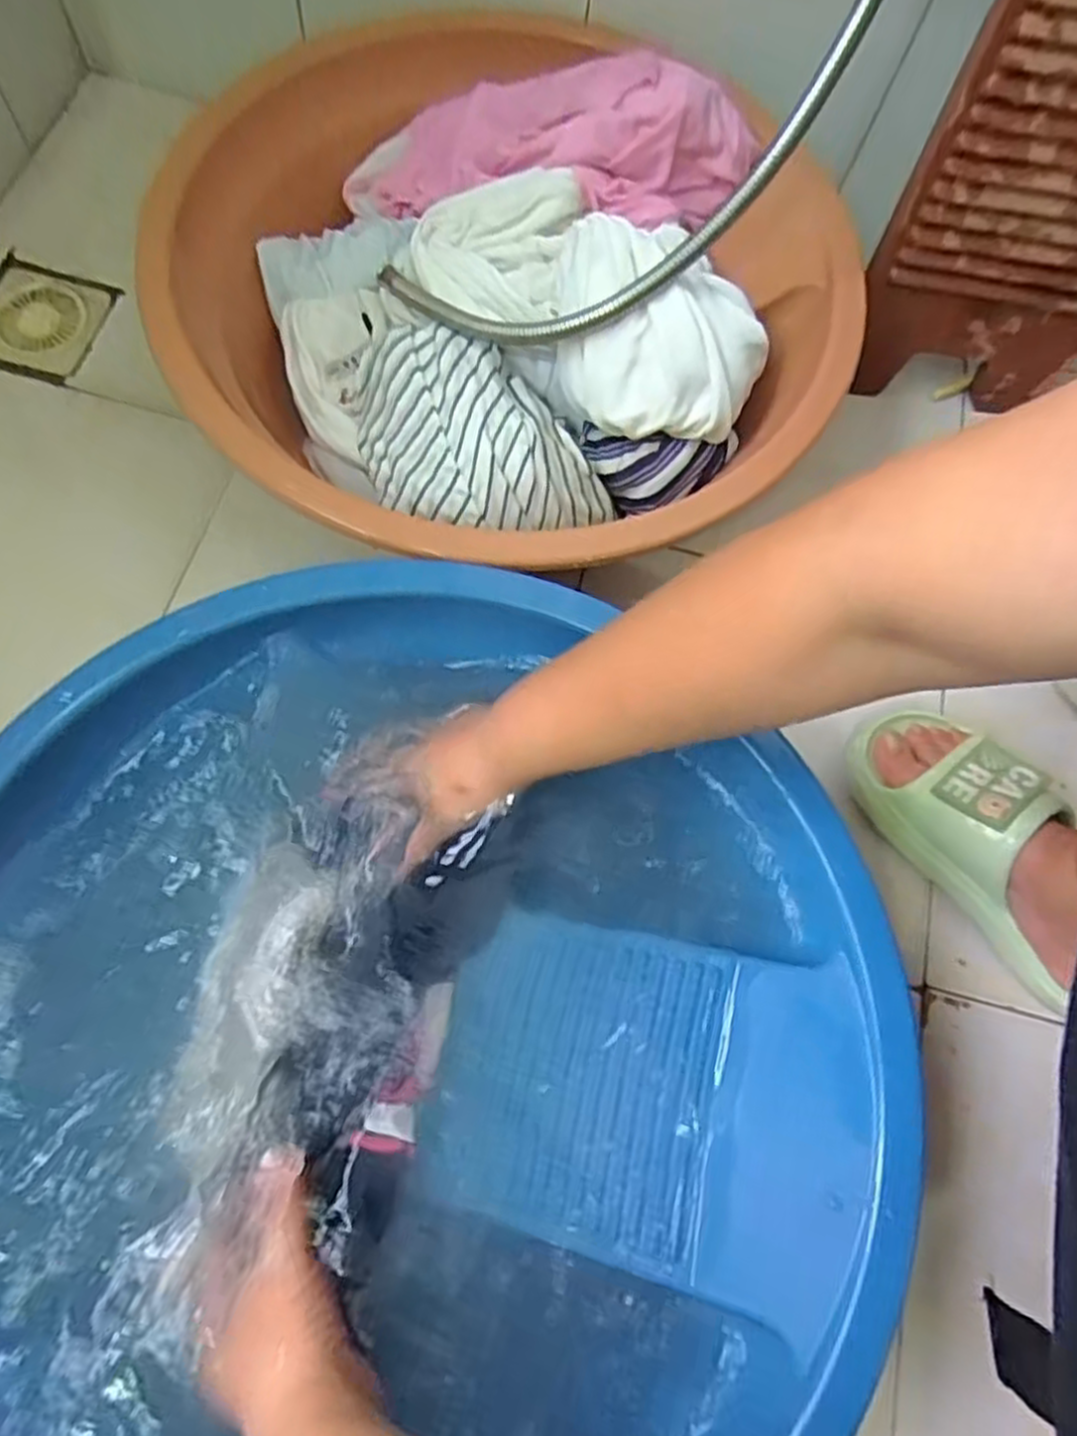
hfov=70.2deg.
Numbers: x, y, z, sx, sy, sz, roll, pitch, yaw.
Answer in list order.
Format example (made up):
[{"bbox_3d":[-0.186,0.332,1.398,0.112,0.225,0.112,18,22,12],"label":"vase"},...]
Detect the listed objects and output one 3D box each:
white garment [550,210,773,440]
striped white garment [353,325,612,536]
[{"bbox_3d":[0.080,-0.253,0.515,0.144,0.082,0.109,9,70,-3],"label":"white garment"},{"bbox_3d":[-0.038,-0.200,0.529,0.164,0.063,0.151,-9,72,-10],"label":"striped white garment"}]

